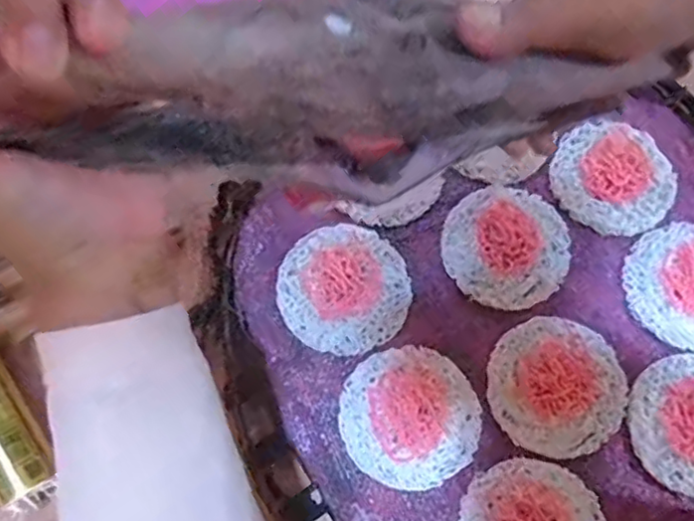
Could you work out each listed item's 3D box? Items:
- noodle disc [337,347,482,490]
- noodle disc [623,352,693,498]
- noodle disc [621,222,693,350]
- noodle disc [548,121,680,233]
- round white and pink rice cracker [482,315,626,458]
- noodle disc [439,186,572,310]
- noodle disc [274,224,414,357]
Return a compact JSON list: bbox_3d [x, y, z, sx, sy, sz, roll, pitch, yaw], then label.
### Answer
[{"bbox_3d":[0.036,0.091,0.368,0.078,0.004,0.076,0,72,-1],"label":"noodle disc"},{"bbox_3d":[0.209,0.096,0.374,0.079,0.004,0.077,0,72,-1],"label":"noodle disc"},{"bbox_3d":[0.220,0.015,0.401,0.080,0.005,0.079,0,72,-1],"label":"noodle disc"},{"bbox_3d":[0.180,-0.058,0.424,0.080,0.006,0.078,0,72,-1],"label":"noodle disc"},{"bbox_3d":[0.126,0.075,0.380,0.080,0.004,0.079,0,72,-1],"label":"round white and pink rice cracker"},{"bbox_3d":[0.104,-0.010,0.406,0.080,0.008,0.079,0,72,-1],"label":"noodle disc"},{"bbox_3d":[-0.001,0.017,0.390,0.081,0.006,0.078,0,72,-1],"label":"noodle disc"}]

